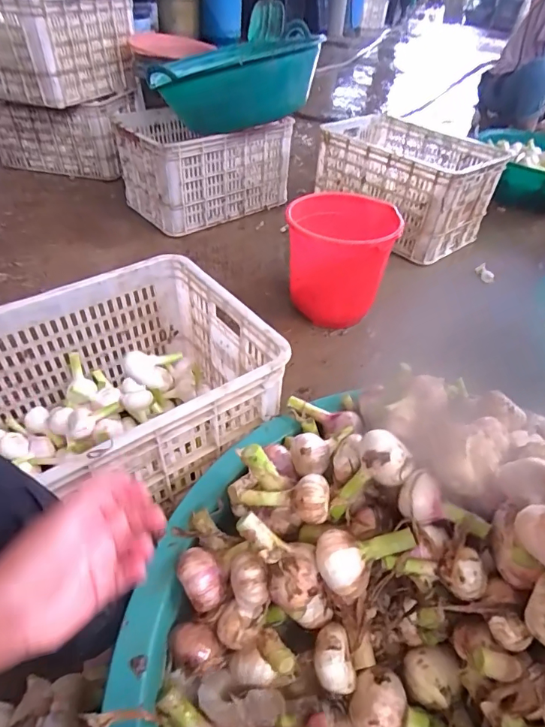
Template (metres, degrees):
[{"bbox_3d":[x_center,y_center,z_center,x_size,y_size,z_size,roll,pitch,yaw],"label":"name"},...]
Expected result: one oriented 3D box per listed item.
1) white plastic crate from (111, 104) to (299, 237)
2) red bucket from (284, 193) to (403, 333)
[{"bbox_3d":[-0.253,-0.730,1.577,0.534,0.286,0.411,-23,51,-23],"label":"white plastic crate"},{"bbox_3d":[0.172,-0.271,1.135,0.249,0.263,0.240,1,45,-1],"label":"red bucket"}]

